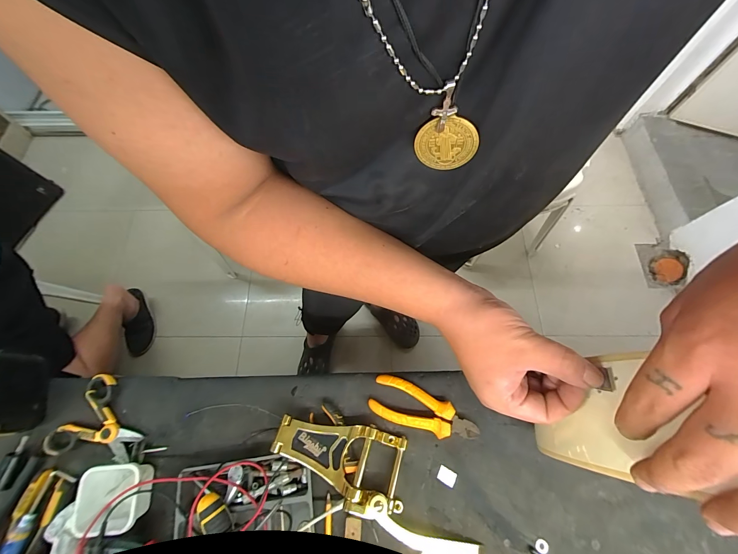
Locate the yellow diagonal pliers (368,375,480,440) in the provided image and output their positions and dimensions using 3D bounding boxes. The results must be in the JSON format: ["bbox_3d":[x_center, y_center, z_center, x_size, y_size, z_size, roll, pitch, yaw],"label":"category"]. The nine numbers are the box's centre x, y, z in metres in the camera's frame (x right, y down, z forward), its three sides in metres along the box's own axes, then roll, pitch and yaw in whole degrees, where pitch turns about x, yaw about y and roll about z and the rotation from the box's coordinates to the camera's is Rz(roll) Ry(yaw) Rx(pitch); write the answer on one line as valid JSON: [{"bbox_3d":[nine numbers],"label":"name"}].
[{"bbox_3d":[0.079,0.193,0.453,0.152,0.026,0.056,18,70,8],"label":"yellow diagonal pliers"}]

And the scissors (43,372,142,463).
[{"bbox_3d":[-0.407,0.227,0.457,0.109,0.019,0.132,-38,72,-13],"label":"scissors"}]

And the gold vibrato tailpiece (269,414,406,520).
[{"bbox_3d":[-0.039,0.245,0.424,0.177,0.044,0.097,17,70,8],"label":"gold vibrato tailpiece"}]

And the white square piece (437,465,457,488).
[{"bbox_3d":[0.107,0.274,0.430,0.025,0.004,0.019,28,71,11],"label":"white square piece"}]

